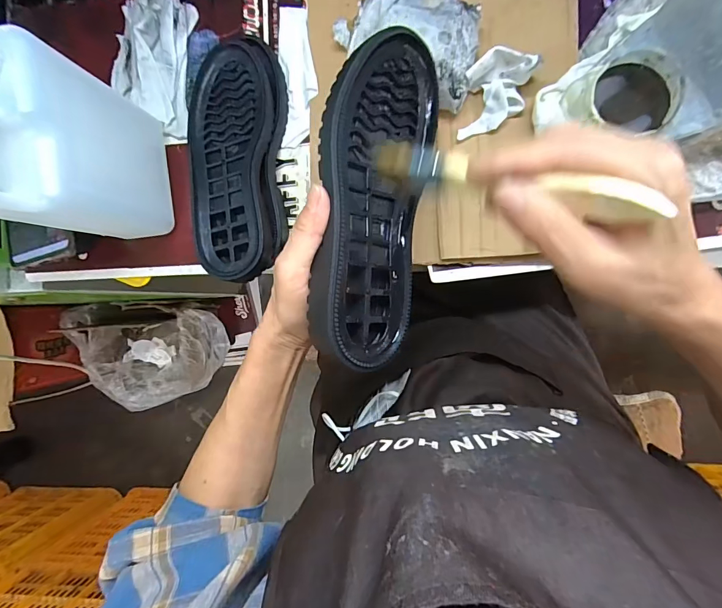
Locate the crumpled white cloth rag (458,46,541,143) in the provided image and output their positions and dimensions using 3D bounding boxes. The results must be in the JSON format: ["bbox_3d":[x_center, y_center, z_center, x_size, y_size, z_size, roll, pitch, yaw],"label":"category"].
[{"bbox_3d":[0.117,-0.183,0.340,0.052,0.045,0.063,19,94,7],"label":"crumpled white cloth rag"}]

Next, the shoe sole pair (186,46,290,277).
[{"bbox_3d":[-0.125,-0.142,0.386,0.097,0.044,0.237,-5,90,8],"label":"shoe sole pair"}]

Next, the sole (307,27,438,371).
[{"bbox_3d":[0.005,-0.077,0.271,0.028,0.091,0.232,-2,73,51],"label":"sole"}]

